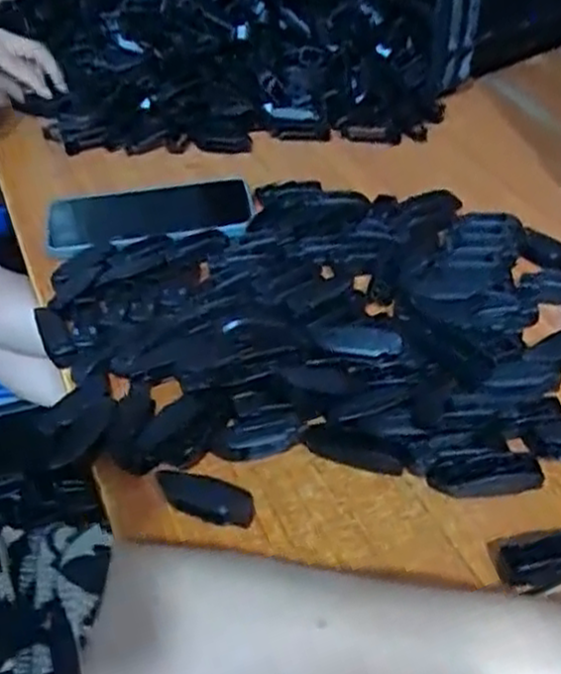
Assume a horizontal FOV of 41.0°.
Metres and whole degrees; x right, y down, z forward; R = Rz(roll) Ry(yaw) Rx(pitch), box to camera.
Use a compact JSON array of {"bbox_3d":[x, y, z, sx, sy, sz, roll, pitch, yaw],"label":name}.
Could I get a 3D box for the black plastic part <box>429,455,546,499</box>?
[{"bbox_3d":[0.111,0.074,0.403,0.059,0.016,0.016,1,43,3],"label":"black plastic part"}]

